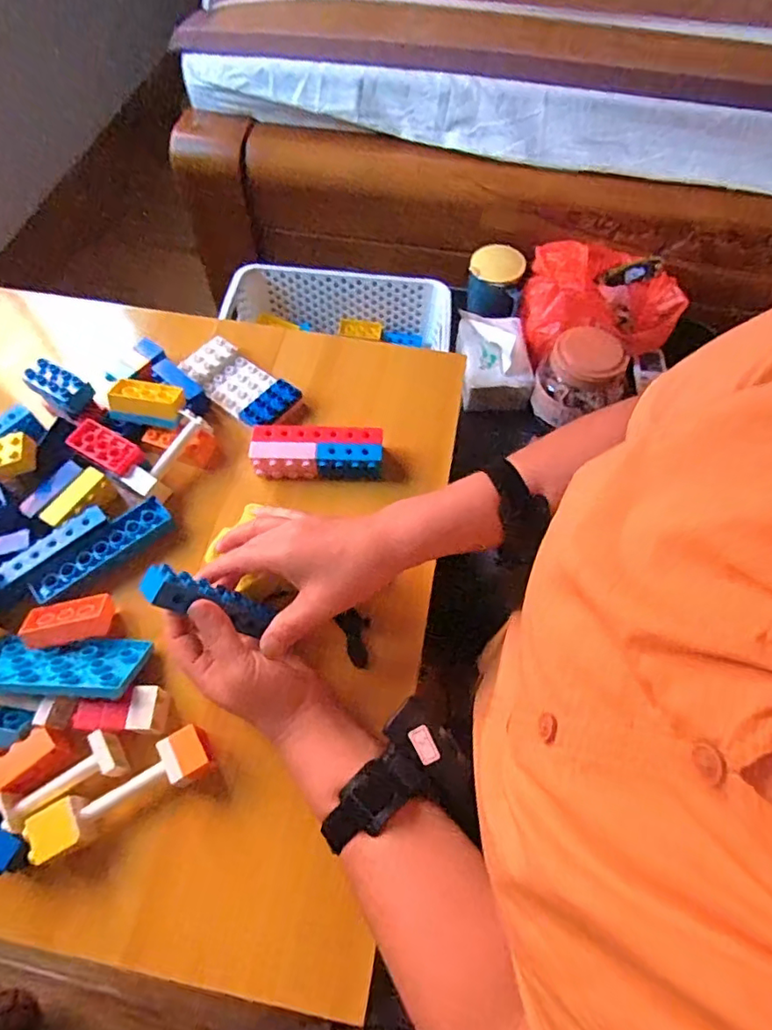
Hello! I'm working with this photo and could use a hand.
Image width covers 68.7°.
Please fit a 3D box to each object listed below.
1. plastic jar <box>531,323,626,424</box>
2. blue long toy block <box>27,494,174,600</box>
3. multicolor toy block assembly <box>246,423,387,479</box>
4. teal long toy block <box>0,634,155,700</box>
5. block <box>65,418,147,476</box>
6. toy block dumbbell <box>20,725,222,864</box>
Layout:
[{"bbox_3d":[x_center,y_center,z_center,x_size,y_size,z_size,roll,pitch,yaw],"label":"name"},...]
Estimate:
[{"bbox_3d":[0.260,-0.189,0.767,0.106,0.087,0.097,-17,62,-9],"label":"plastic jar"},{"bbox_3d":[-0.254,0.031,0.509,0.036,0.029,0.126,40,68,19],"label":"blue long toy block"},{"bbox_3d":[-0.067,-0.060,0.556,0.124,0.036,0.042,1,61,0],"label":"multicolor toy block assembly"},{"bbox_3d":[-0.263,0.120,0.453,0.124,0.009,0.068,5,23,0],"label":"teal long toy block"},{"bbox_3d":[-0.267,-0.063,0.535,0.071,0.018,0.031,26,64,13],"label":"block"},{"bbox_3d":[-0.189,0.203,0.415,0.128,0.041,0.034,-27,65,-14],"label":"toy block dumbbell"}]

